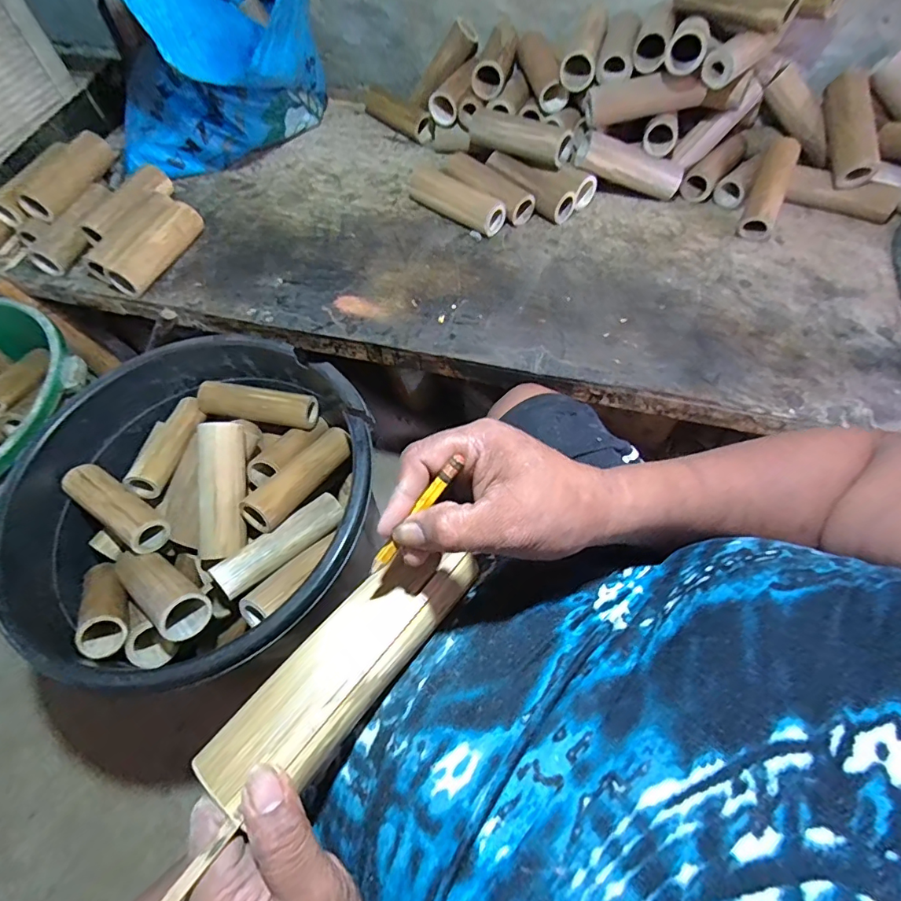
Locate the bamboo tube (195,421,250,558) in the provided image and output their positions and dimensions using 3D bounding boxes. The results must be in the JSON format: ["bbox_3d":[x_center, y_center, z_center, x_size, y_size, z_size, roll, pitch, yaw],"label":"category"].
[{"bbox_3d":[-0.304,0.052,0.652,0.056,0.048,0.179,-3,85,2],"label":"bamboo tube"}]

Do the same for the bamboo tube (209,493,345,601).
[{"bbox_3d":[-0.221,0.117,0.634,0.172,0.044,0.053,-40,64,-20],"label":"bamboo tube"}]

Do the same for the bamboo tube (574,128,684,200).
[{"bbox_3d":[0.311,-0.490,0.830,0.185,0.057,0.056,15,59,-9],"label":"bamboo tube"}]

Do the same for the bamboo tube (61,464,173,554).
[{"bbox_3d":[-0.471,0.076,0.679,0.189,0.042,0.057,29,64,19],"label":"bamboo tube"}]

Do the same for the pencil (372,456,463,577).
[{"bbox_3d":[-0.019,0.036,0.259,0.007,0.004,0.077,43,101,25],"label":"pencil"}]

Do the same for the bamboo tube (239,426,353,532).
[{"bbox_3d":[-0.212,0.034,0.676,0.052,0.044,0.170,25,47,17],"label":"bamboo tube"}]

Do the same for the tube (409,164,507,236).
[{"bbox_3d":[0.007,-0.439,0.851,0.058,0.053,0.194,-41,65,-20],"label":"tube"}]

